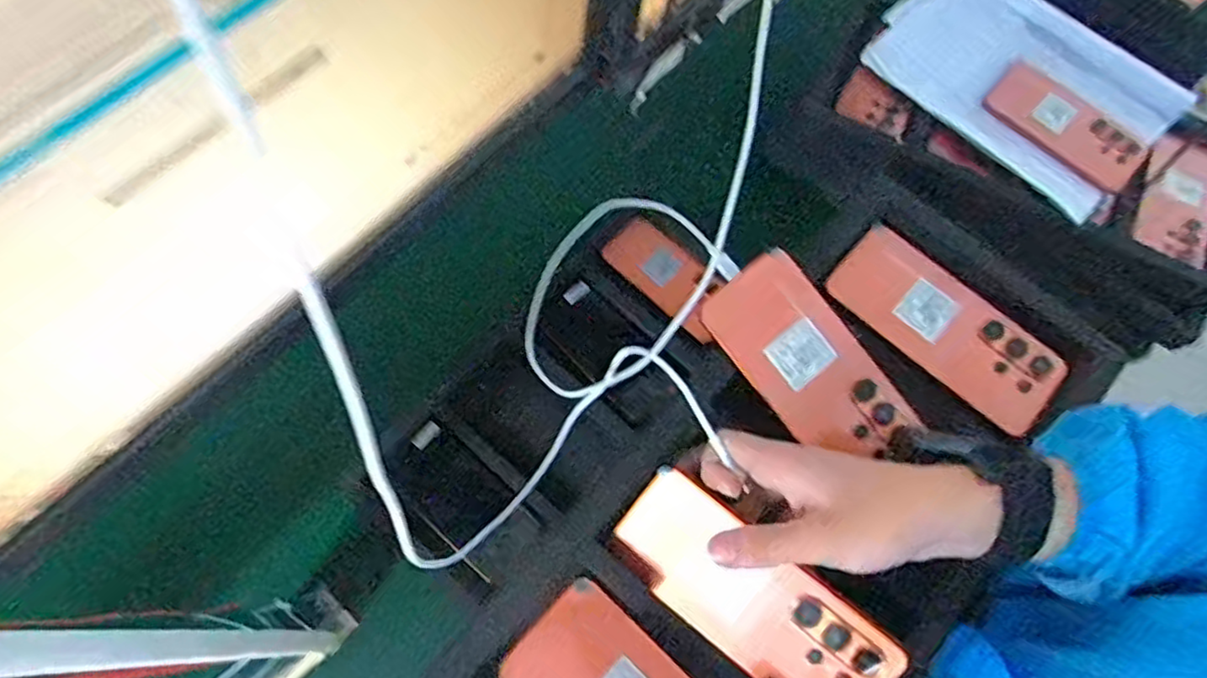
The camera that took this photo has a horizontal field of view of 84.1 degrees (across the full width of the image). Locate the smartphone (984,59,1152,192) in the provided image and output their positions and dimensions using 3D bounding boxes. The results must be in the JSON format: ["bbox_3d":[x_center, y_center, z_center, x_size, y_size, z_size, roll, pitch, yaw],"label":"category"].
[{"bbox_3d":[0.501,-0.234,0.726,0.077,0.017,0.169,-42,72,-6],"label":"smartphone"}]

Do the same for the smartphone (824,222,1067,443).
[{"bbox_3d":[0.249,-0.011,0.489,0.168,0.015,0.071,43,73,13],"label":"smartphone"}]

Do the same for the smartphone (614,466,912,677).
[{"bbox_3d":[0.085,0.153,0.396,0.167,0.005,0.077,39,113,13],"label":"smartphone"}]

